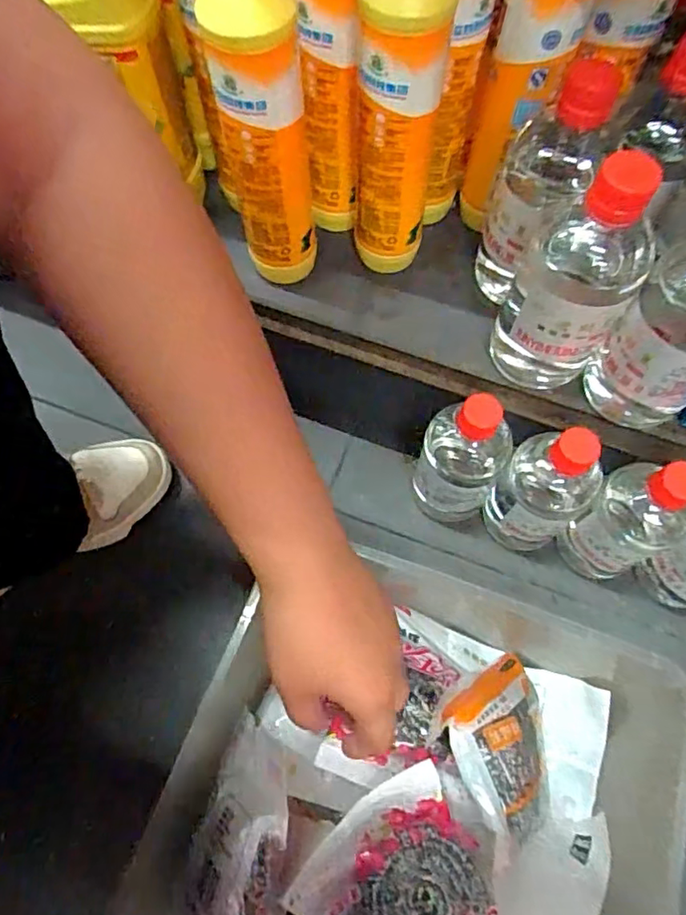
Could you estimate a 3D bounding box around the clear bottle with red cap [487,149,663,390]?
[{"bbox_3d":[0.145,-0.110,0.362,0.069,0.167,0.072,31,71,13],"label":"clear bottle with red cap"}]

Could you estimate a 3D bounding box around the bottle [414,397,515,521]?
[{"bbox_3d":[0.098,0.005,0.493,0.064,0.171,0.056,15,68,7],"label":"bottle"}]

